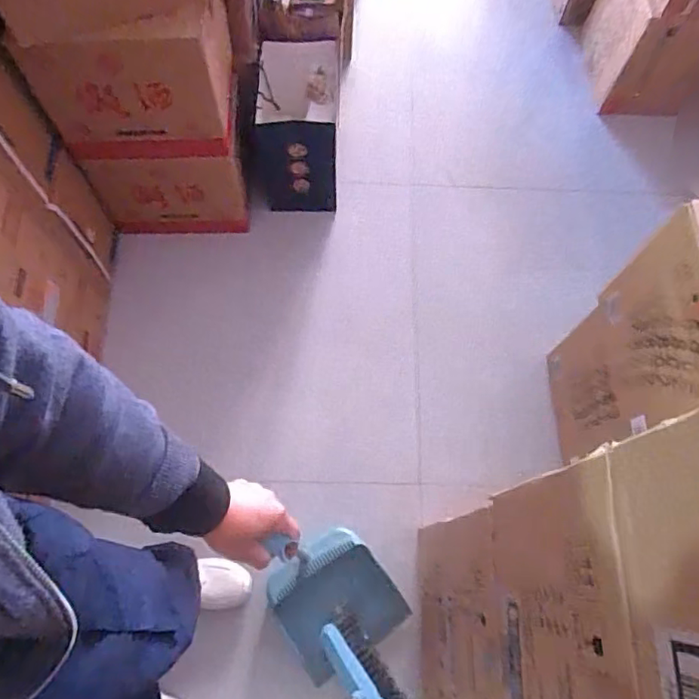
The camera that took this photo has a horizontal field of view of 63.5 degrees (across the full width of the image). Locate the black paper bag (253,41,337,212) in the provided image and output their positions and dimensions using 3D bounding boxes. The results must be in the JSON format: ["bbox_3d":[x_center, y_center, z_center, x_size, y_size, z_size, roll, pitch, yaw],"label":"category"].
[{"bbox_3d":[-0.119,-0.520,1.360,0.182,0.288,0.237,1,68,-1],"label":"black paper bag"}]

